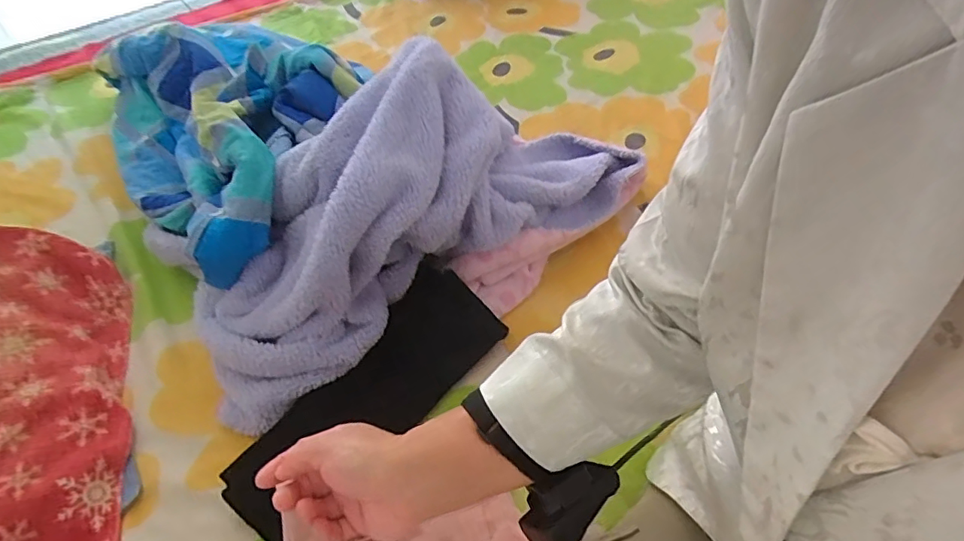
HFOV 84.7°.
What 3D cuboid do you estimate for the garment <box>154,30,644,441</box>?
[{"bbox_3d":[-0.104,-0.097,0.697,0.611,0.229,0.279,-31,54,-19],"label":"garment"}]

